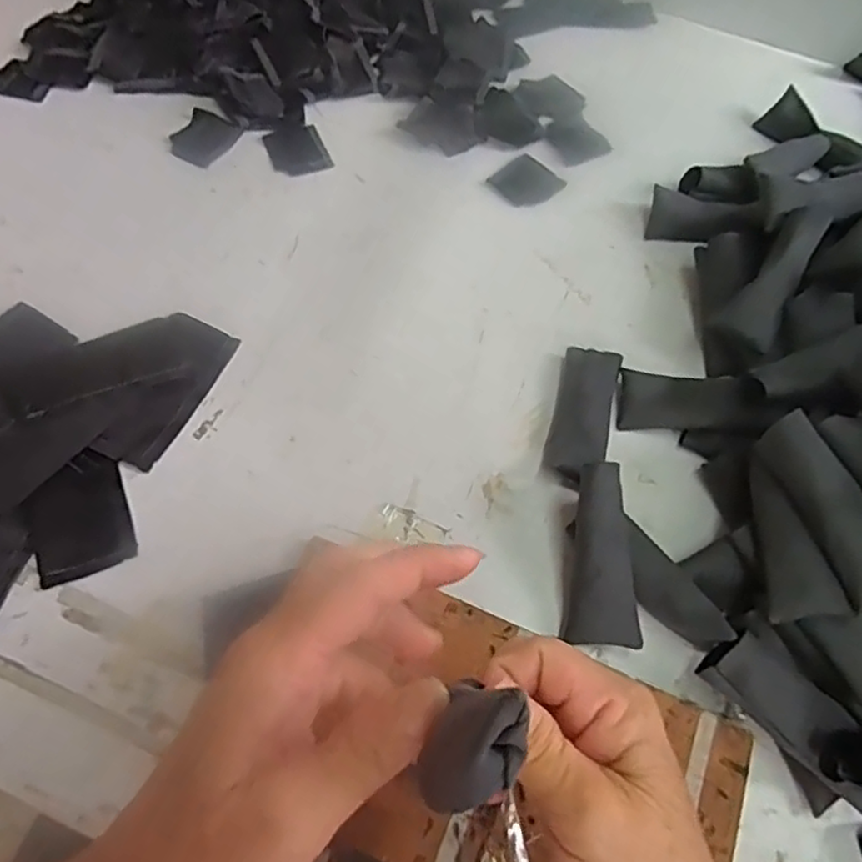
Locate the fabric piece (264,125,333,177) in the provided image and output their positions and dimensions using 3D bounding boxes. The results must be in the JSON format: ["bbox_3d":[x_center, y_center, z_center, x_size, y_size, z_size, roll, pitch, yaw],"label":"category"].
[{"bbox_3d":[-0.114,-0.241,0.570,0.049,0.005,0.051,-20,65,-14],"label":"fabric piece"}]

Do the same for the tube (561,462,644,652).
[{"bbox_3d":[0.101,0.071,0.387,0.042,0.015,0.102,3,81,-2],"label":"tube"}]

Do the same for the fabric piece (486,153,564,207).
[{"bbox_3d":[0.082,-0.215,0.574,0.054,0.004,0.051,-37,70,-21],"label":"fabric piece"}]

